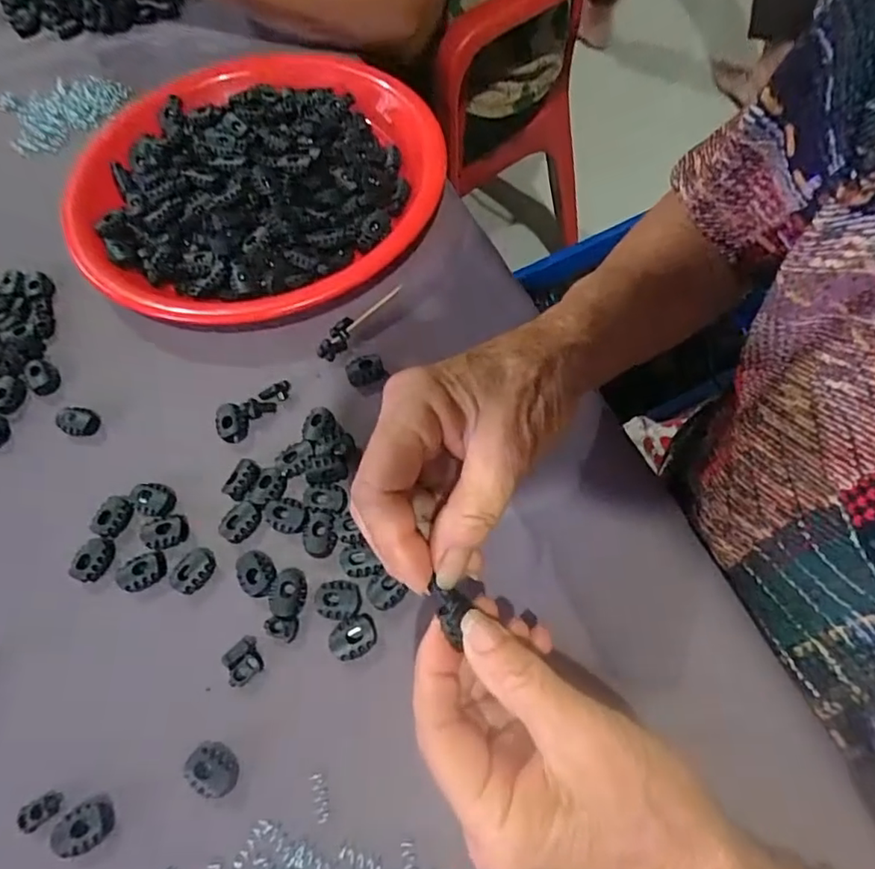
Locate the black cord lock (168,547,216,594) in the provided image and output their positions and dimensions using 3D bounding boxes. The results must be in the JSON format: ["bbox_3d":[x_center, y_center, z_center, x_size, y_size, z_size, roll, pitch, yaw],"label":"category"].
[{"bbox_3d":[-0.125,0.068,0.297,0.020,0.008,0.024,30,68,17],"label":"black cord lock"}]

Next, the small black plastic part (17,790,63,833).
[{"bbox_3d":[-0.171,0.162,0.251,0.016,0.006,0.011,-38,66,-16],"label":"small black plastic part"}]

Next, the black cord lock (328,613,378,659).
[{"bbox_3d":[-0.040,0.097,0.276,0.022,0.005,0.018,-29,64,-12],"label":"black cord lock"}]

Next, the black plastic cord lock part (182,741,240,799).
[{"bbox_3d":[-0.098,0.146,0.255,0.023,0.008,0.018,34,69,19],"label":"black plastic cord lock part"}]

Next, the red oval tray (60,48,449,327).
[{"bbox_3d":[-0.123,-0.178,0.411,0.242,0.036,0.247,0,62,3],"label":"red oval tray"}]

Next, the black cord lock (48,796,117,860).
[{"bbox_3d":[-0.151,0.167,0.246,0.024,0.008,0.018,-29,64,-11],"label":"black cord lock"}]

